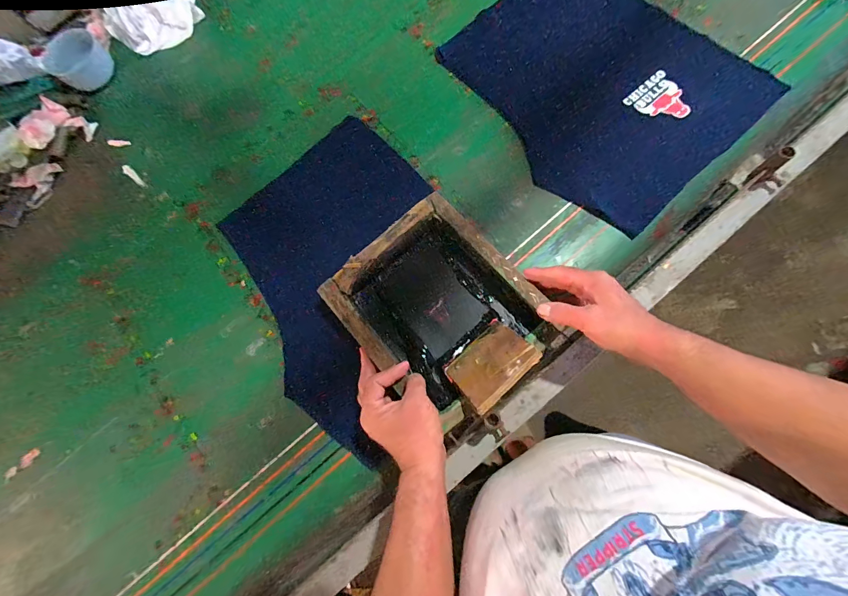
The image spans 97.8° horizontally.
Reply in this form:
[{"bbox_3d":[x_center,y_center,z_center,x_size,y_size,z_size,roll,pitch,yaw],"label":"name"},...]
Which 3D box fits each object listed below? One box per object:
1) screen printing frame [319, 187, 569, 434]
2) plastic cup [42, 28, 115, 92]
[{"bbox_3d":[0.018,0.015,0.518,0.224,0.063,0.264,-37,73,-10],"label":"screen printing frame"},{"bbox_3d":[-0.687,-0.472,0.739,0.098,0.053,0.105,-1,71,2],"label":"plastic cup"}]

